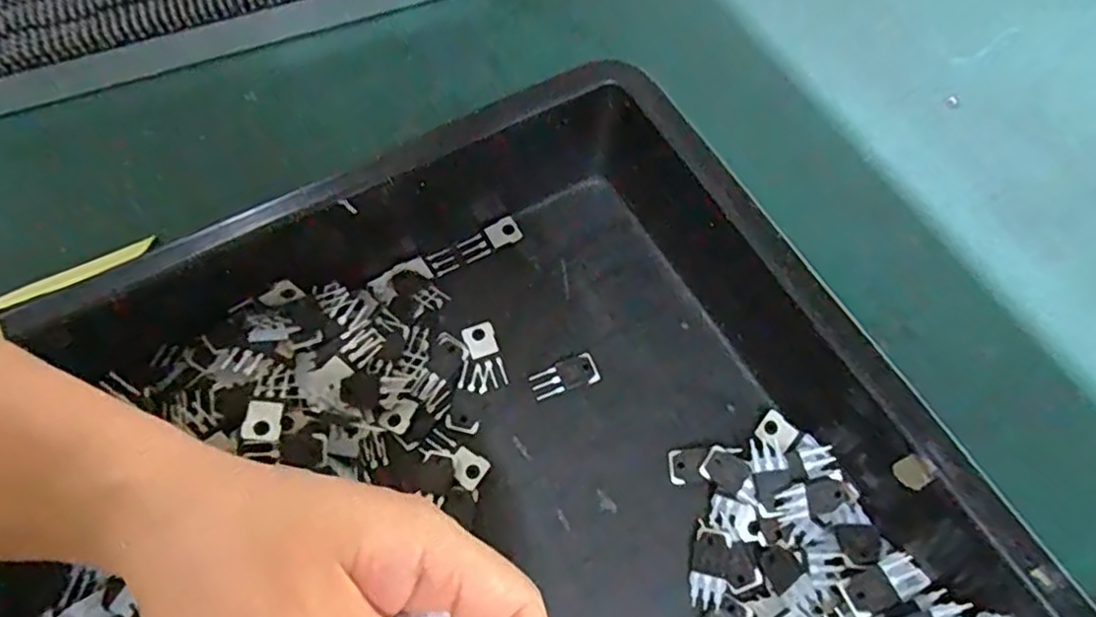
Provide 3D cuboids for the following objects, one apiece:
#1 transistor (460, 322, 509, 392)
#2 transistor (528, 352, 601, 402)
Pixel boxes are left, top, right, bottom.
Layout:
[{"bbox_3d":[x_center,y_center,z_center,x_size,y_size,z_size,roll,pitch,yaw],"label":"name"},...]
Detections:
[{"bbox_3d":[-0.031,0.023,0.339,0.016,0.004,0.033,-17,66,-11],"label":"transistor"},{"bbox_3d":[0.008,0.034,0.339,0.034,0.004,0.016,-18,66,-12],"label":"transistor"}]

